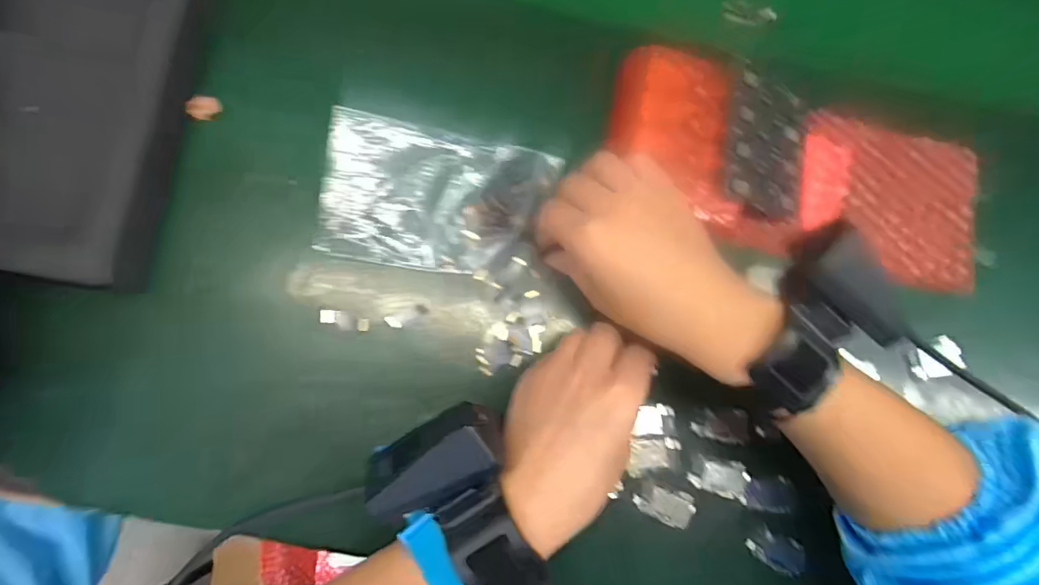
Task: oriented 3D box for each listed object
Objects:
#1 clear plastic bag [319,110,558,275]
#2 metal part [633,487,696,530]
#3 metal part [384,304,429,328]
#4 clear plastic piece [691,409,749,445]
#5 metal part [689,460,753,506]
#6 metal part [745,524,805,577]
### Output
[{"bbox_3d":[-0.055,-0.063,0.333,0.145,0.009,0.093,10,85,-4],"label":"clear plastic bag"},{"bbox_3d":[0.095,0.139,0.326,0.040,0.004,0.021,18,84,-3],"label":"metal part"},{"bbox_3d":[-0.074,0.016,0.328,0.028,0.004,0.009,-22,88,-6],"label":"metal part"},{"bbox_3d":[0.135,0.088,0.333,0.037,0.004,0.022,9,85,-4],"label":"clear plastic piece"},{"bbox_3d":[0.134,0.122,0.332,0.040,0.004,0.023,21,84,-3],"label":"metal part"},{"bbox_3d":[0.169,0.169,0.328,0.037,0.006,0.022,26,84,-2],"label":"metal part"}]

